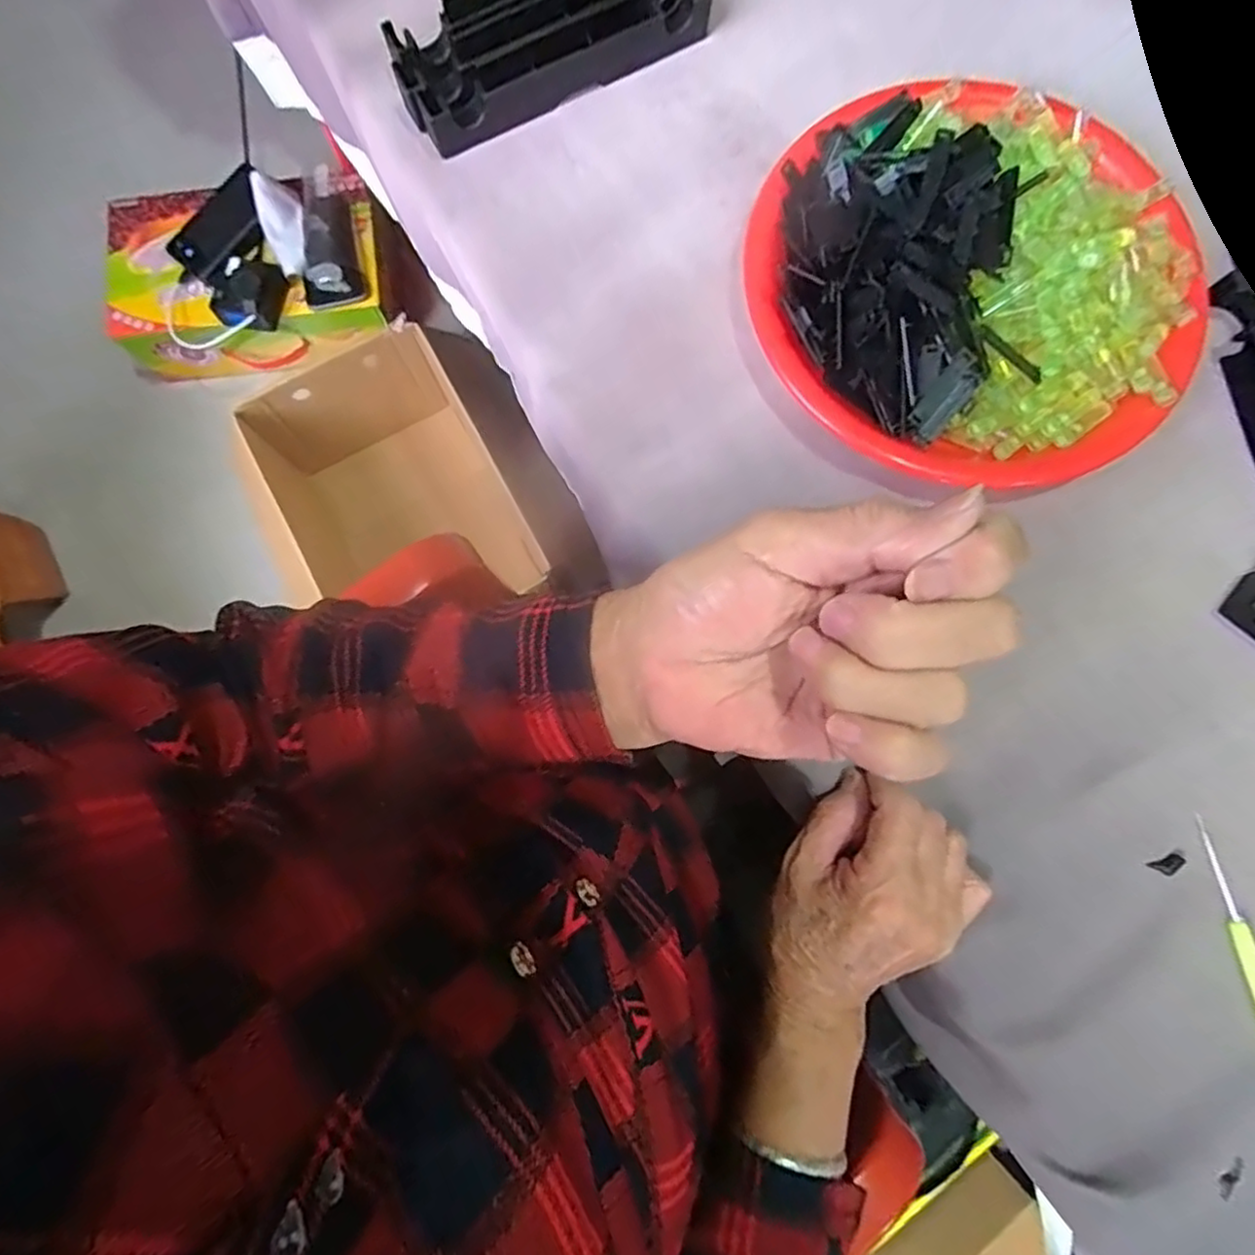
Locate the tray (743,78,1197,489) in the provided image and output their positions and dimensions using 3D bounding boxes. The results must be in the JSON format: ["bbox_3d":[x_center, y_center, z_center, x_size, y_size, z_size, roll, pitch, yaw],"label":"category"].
[{"bbox_3d":[0.199,-0.201,0.380,0.242,0.054,0.245,0,79,1],"label":"tray"}]

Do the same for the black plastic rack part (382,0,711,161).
[{"bbox_3d":[-0.051,-0.383,0.426,0.202,0.031,0.080,-30,80,-5],"label":"black plastic rack part"}]

